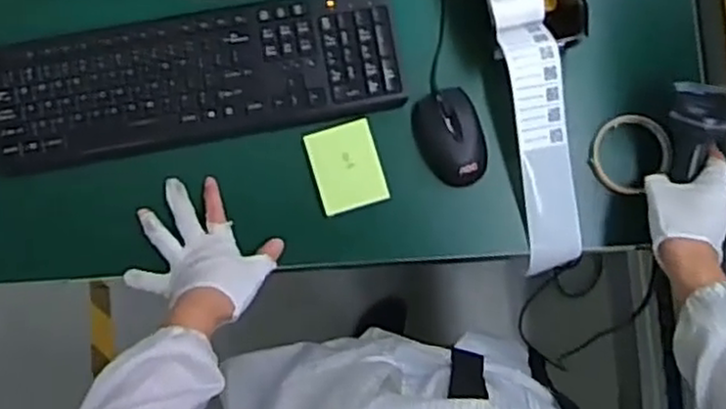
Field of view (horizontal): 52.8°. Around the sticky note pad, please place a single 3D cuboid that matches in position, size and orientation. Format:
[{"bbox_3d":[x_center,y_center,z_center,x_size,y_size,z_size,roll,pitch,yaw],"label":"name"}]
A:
[{"bbox_3d":[-0.017,-0.041,0.798,0.072,0.006,0.091,-16,86,-4],"label":"sticky note pad"}]

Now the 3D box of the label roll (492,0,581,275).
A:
[{"bbox_3d":[0.182,-0.125,0.788,0.076,0.068,0.384,-11,86,-4],"label":"label roll"}]

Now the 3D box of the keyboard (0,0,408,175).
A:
[{"bbox_3d":[-0.183,-0.137,0.787,0.444,0.020,0.135,-10,86,-4],"label":"keyboard"}]

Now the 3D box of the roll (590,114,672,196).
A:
[{"bbox_3d":[0.296,-0.058,0.809,0.087,0.018,0.081,0,85,-3],"label":"roll"}]

